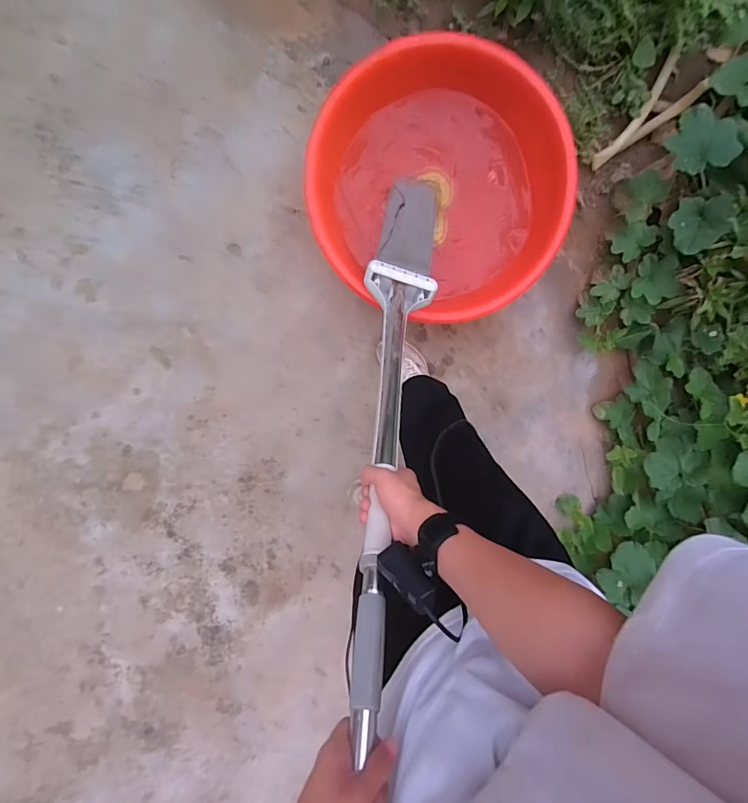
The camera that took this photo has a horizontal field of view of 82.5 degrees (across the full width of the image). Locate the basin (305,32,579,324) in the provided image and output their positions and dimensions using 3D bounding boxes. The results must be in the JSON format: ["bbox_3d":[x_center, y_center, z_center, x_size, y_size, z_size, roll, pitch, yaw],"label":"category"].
[{"bbox_3d":[0.160,-0.506,1.075,0.598,0.216,0.585,0,98,-2],"label":"basin"}]

